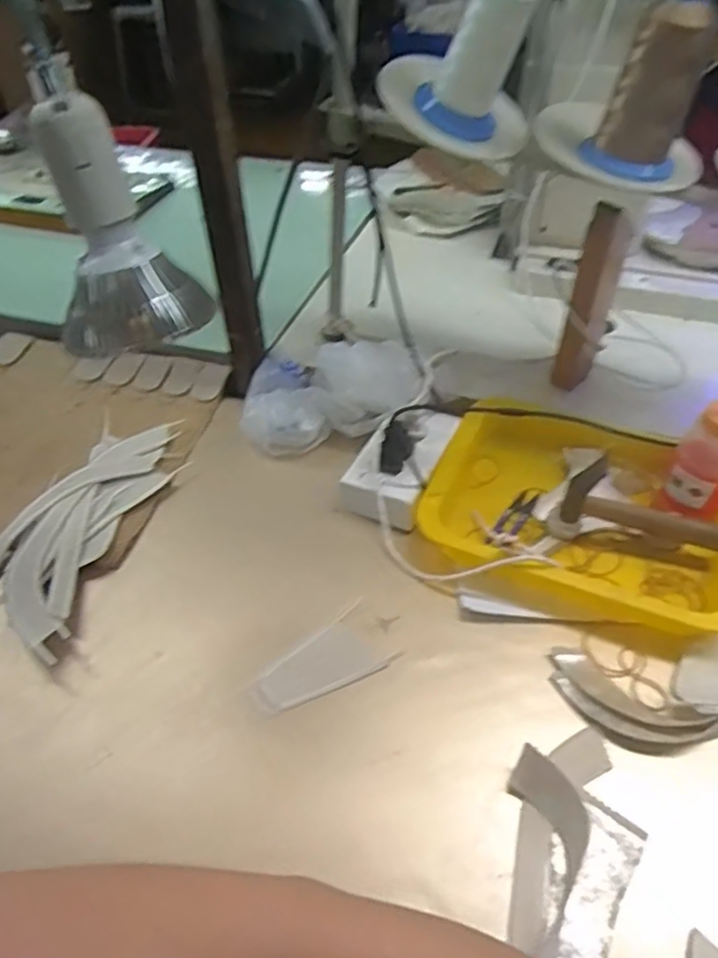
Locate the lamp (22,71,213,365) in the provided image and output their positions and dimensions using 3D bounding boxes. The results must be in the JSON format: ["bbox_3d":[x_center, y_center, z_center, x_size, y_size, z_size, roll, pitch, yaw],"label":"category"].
[{"bbox_3d":[-0.141,-0.141,0.364,0.078,0.137,0.071,-22,26,-18],"label":"lamp"}]

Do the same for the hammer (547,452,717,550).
[{"bbox_3d":[0.231,0.027,0.530,0.135,0.089,0.021,12,49,12],"label":"hammer"}]

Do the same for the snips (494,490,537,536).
[{"bbox_3d":[0.137,0.034,0.581,0.020,0.012,0.075,27,53,24],"label":"snips"}]

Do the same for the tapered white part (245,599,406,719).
[{"bbox_3d":[-0.029,0.143,0.495,0.104,0.004,0.056,-29,53,-23],"label":"tapered white part"}]

